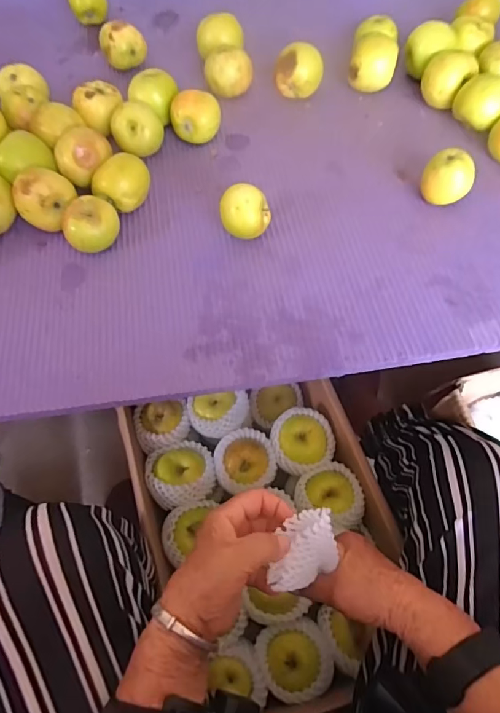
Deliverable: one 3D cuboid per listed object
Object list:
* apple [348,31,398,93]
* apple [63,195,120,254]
[{"bbox_3d":[0.160,-0.380,0.599,0.057,0.063,0.056,13,63,8],"label":"apple"},{"bbox_3d":[-0.167,-0.135,0.486,0.054,0.050,0.042,-30,65,-14],"label":"apple"}]

